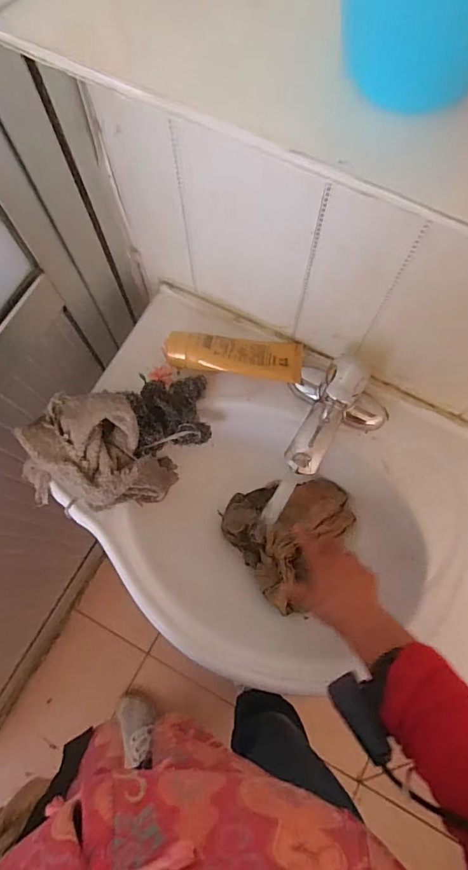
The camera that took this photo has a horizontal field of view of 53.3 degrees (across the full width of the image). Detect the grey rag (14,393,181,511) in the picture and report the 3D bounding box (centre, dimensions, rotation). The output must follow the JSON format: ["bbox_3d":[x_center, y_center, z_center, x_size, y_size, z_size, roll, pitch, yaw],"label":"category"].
[{"bbox_3d":[-0.175,0.024,0.598,0.185,0.106,0.137,-1,74,0],"label":"grey rag"}]

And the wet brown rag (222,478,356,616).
[{"bbox_3d":[0.077,0.127,0.660,0.162,0.121,0.181,43,78,11],"label":"wet brown rag"}]

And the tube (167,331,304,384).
[{"bbox_3d":[0.003,-0.106,0.621,0.179,0.039,0.063,5,74,1],"label":"tube"}]

